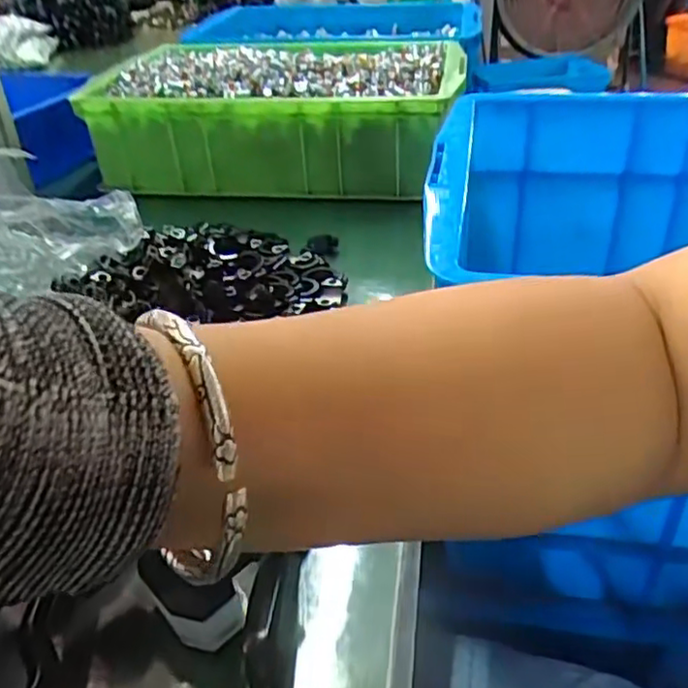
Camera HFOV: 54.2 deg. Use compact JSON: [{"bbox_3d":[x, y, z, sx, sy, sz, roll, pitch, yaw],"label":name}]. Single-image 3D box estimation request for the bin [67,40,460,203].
[{"bbox_3d":[-0.071,-0.264,0.765,0.364,0.123,0.220,1,35,8],"label":"bin"}]

